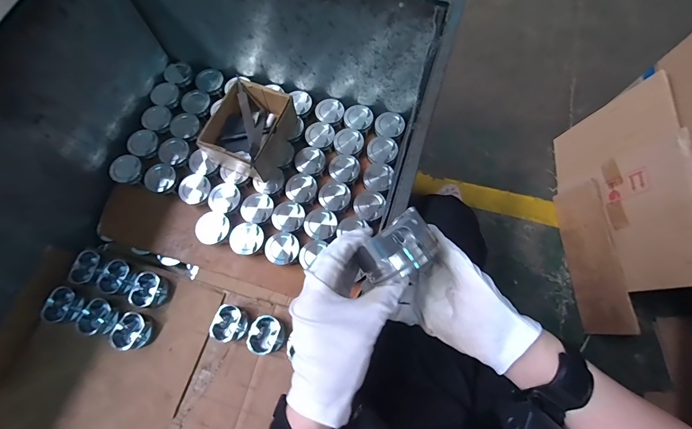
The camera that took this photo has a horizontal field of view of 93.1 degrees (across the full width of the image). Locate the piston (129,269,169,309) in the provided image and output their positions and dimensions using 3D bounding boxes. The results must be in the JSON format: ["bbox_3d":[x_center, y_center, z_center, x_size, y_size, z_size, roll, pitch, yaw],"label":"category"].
[{"bbox_3d":[-0.451,0.176,0.760,0.074,0.042,0.081,1,71,-2],"label":"piston"}]

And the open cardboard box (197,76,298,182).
[{"bbox_3d":[-0.228,-0.201,0.796,0.156,0.108,0.191,18,72,4],"label":"open cardboard box"}]

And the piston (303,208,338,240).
[{"bbox_3d":[-0.060,0.023,0.780,0.077,0.050,0.073,1,71,-2],"label":"piston"}]

